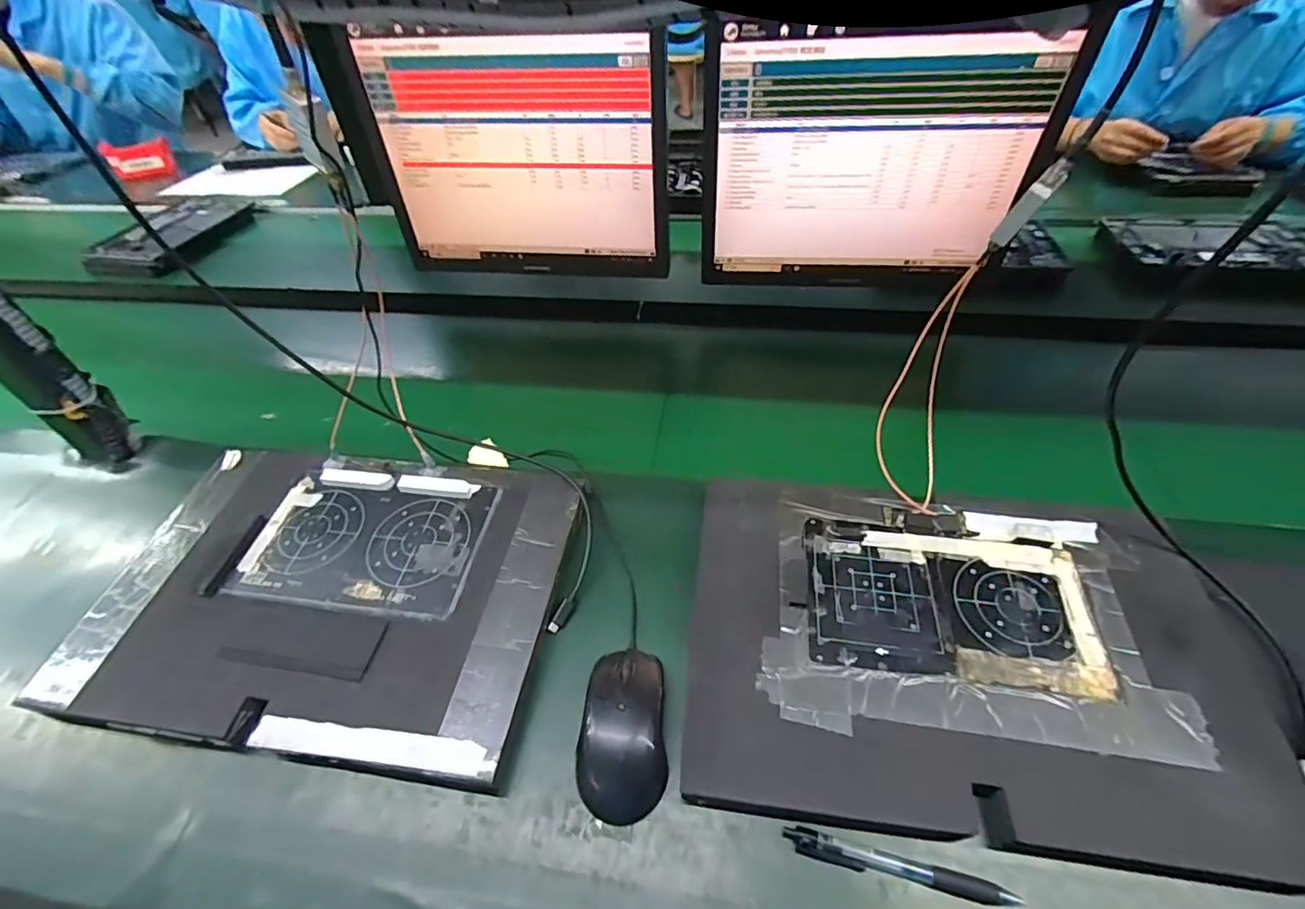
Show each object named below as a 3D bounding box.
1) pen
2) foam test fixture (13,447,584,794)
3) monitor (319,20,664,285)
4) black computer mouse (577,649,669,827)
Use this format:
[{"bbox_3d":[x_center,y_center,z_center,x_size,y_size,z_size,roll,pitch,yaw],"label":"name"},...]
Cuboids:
[{"bbox_3d":[0.154,0.261,0.347,0.136,0.009,0.014,9,48,12],"label":"pen"},{"bbox_3d":[-0.274,0.113,0.480,0.371,0.048,0.260,5,48,8],"label":"foam test fixture"},{"bbox_3d":[-0.159,-0.350,0.683,0.359,0.280,0.043,4,47,7],"label":"monitor"},{"bbox_3d":[-0.020,0.195,0.394,0.064,0.035,0.109,-2,47,1],"label":"black computer mouse"}]

